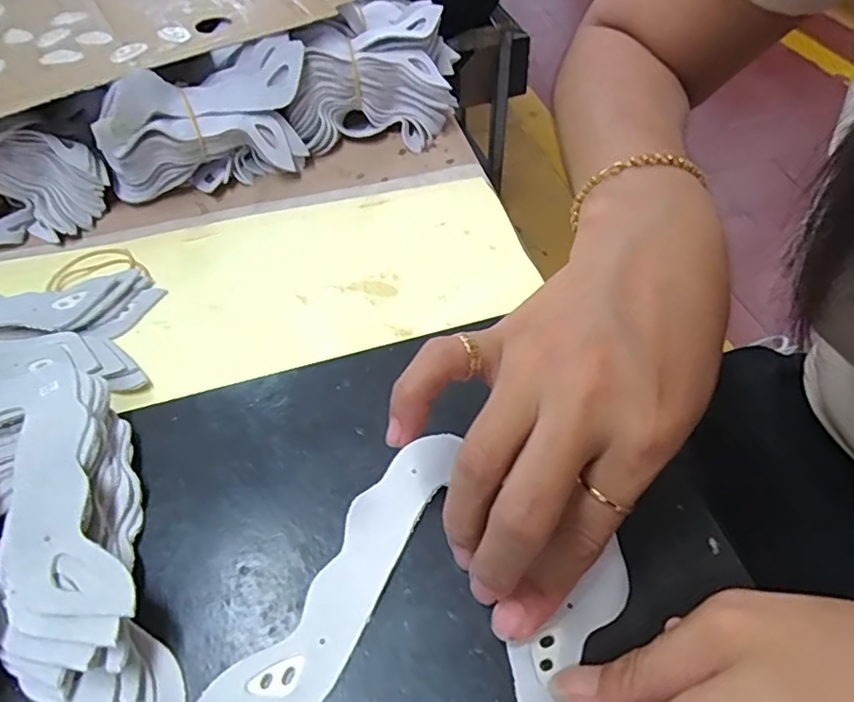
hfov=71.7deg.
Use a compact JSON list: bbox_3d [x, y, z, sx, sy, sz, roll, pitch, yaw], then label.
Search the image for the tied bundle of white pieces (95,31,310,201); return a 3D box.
[{"bbox_3d":[-0.143,-0.150,0.393,0.137,0.072,0.052,-16,51,-11],"label":"tied bundle of white pieces"}]

